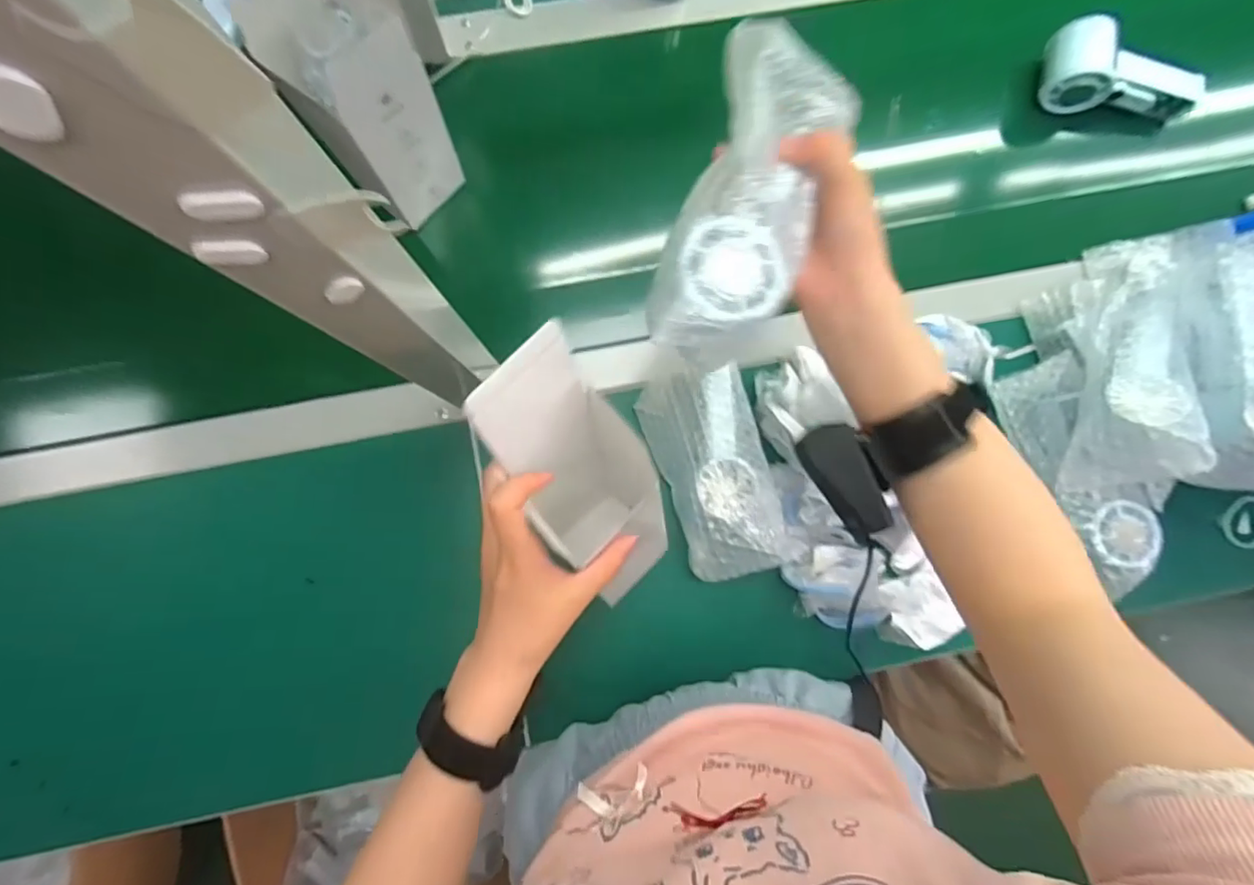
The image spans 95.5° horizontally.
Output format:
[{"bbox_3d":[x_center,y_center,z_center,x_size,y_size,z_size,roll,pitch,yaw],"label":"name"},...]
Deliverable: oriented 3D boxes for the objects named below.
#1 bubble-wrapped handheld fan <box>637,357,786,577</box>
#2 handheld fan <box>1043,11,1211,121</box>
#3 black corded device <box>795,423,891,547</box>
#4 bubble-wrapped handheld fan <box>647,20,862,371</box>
[{"bbox_3d":[0.077,0.022,0.486,0.092,0.062,0.177,-18,87,-3],"label":"bubble-wrapped handheld fan"},{"bbox_3d":[0.479,-0.356,0.546,0.153,0.049,0.076,2,86,-2],"label":"handheld fan"},{"bbox_3d":[0.135,0.021,0.344,0.033,0.021,0.073,-28,94,32],"label":"black corded device"},{"bbox_3d":[0.066,-0.126,0.301,0.074,0.039,0.179,22,83,-1],"label":"bubble-wrapped handheld fan"}]

